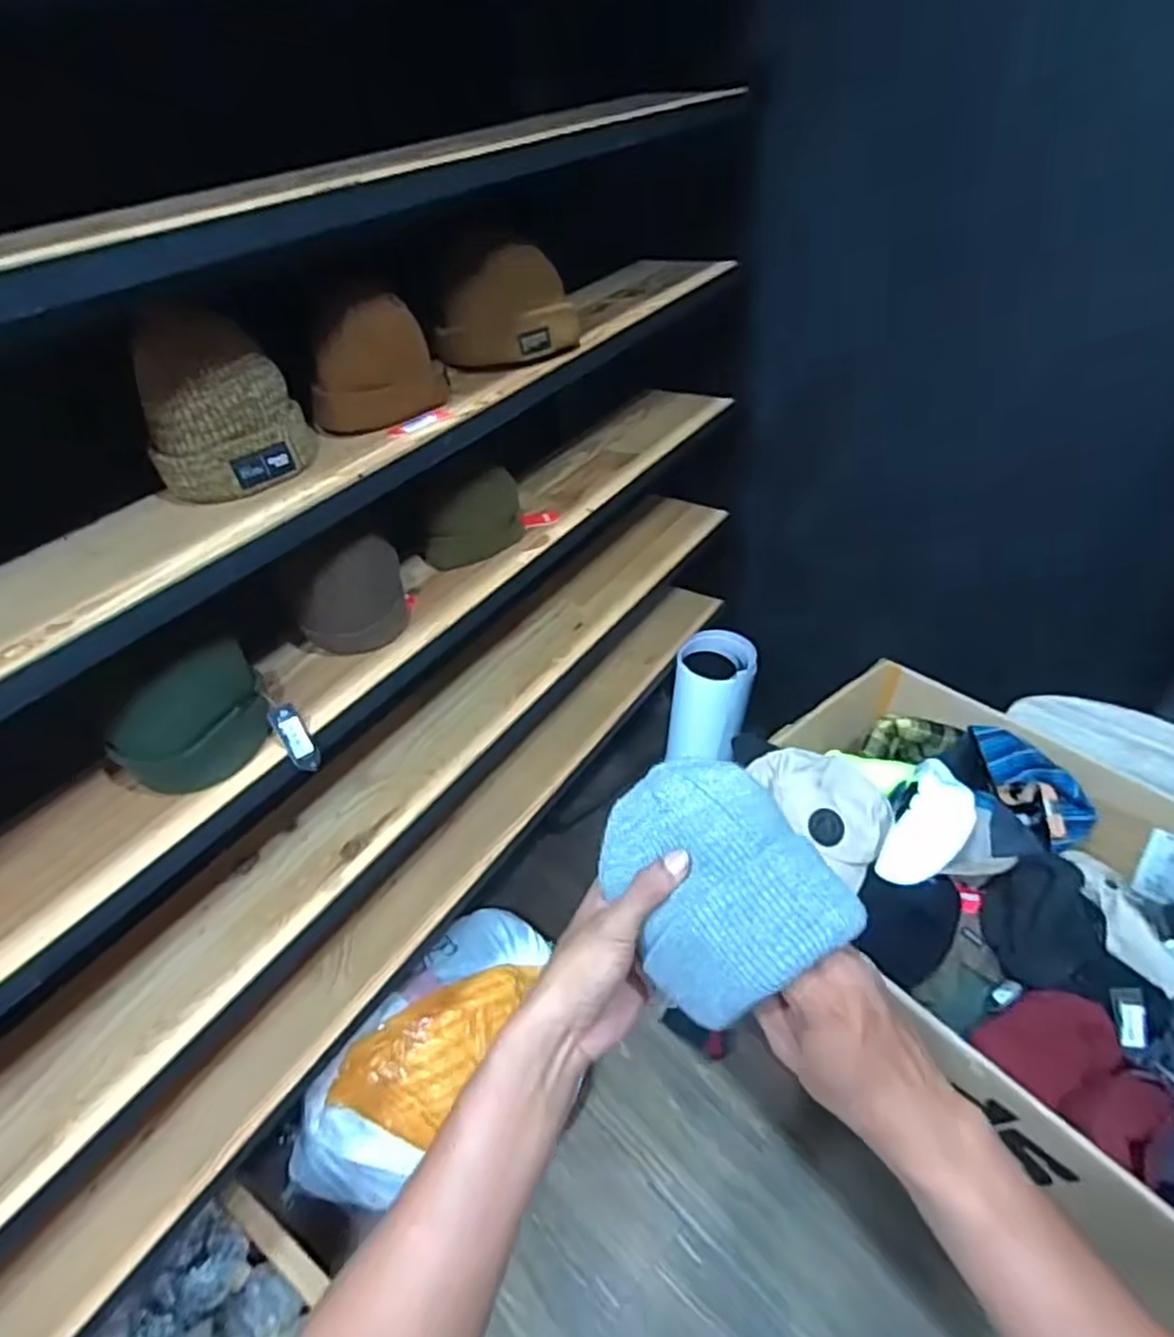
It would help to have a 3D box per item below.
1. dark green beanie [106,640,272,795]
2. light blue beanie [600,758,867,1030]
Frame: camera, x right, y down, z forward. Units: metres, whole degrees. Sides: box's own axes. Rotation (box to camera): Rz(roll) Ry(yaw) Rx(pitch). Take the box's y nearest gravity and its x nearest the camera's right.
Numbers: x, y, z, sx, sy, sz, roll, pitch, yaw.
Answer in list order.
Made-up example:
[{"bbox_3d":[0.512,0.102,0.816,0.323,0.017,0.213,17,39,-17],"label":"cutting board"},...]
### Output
[{"bbox_3d":[-0.382,0.050,0.692,0.074,0.118,0.152,23,49,29],"label":"dark green beanie"},{"bbox_3d":[0.079,0.129,0.435,0.111,0.073,0.150,-21,43,-16],"label":"light blue beanie"}]

